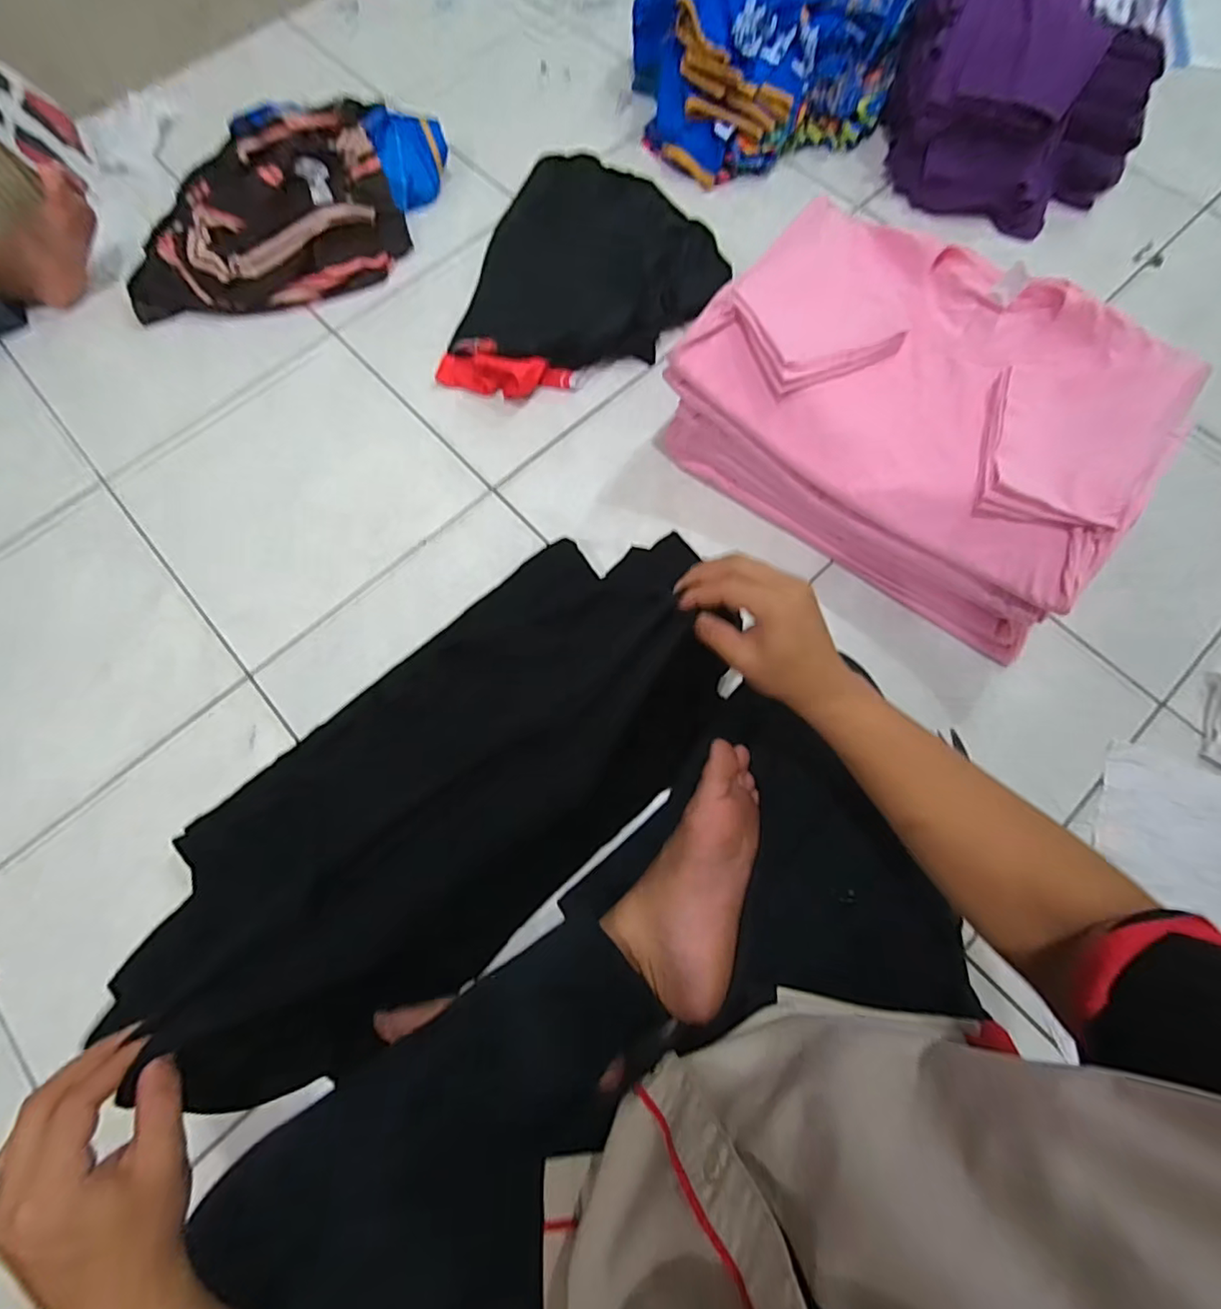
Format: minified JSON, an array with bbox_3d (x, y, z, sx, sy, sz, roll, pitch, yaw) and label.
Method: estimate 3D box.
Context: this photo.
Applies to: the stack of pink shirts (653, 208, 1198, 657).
[{"bbox_3d":[0.368,-0.293,0.698,0.489,0.187,0.325,37,76,12],"label":"stack of pink shirts"}]

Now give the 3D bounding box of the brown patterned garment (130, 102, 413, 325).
[{"bbox_3d":[-0.568,-0.732,0.936,0.420,0.084,0.344,-10,71,-3],"label":"brown patterned garment"}]

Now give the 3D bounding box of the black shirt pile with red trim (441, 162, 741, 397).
[{"bbox_3d":[-0.022,-0.575,0.882,0.354,0.076,0.432,15,73,6],"label":"black shirt pile with red trim"}]

